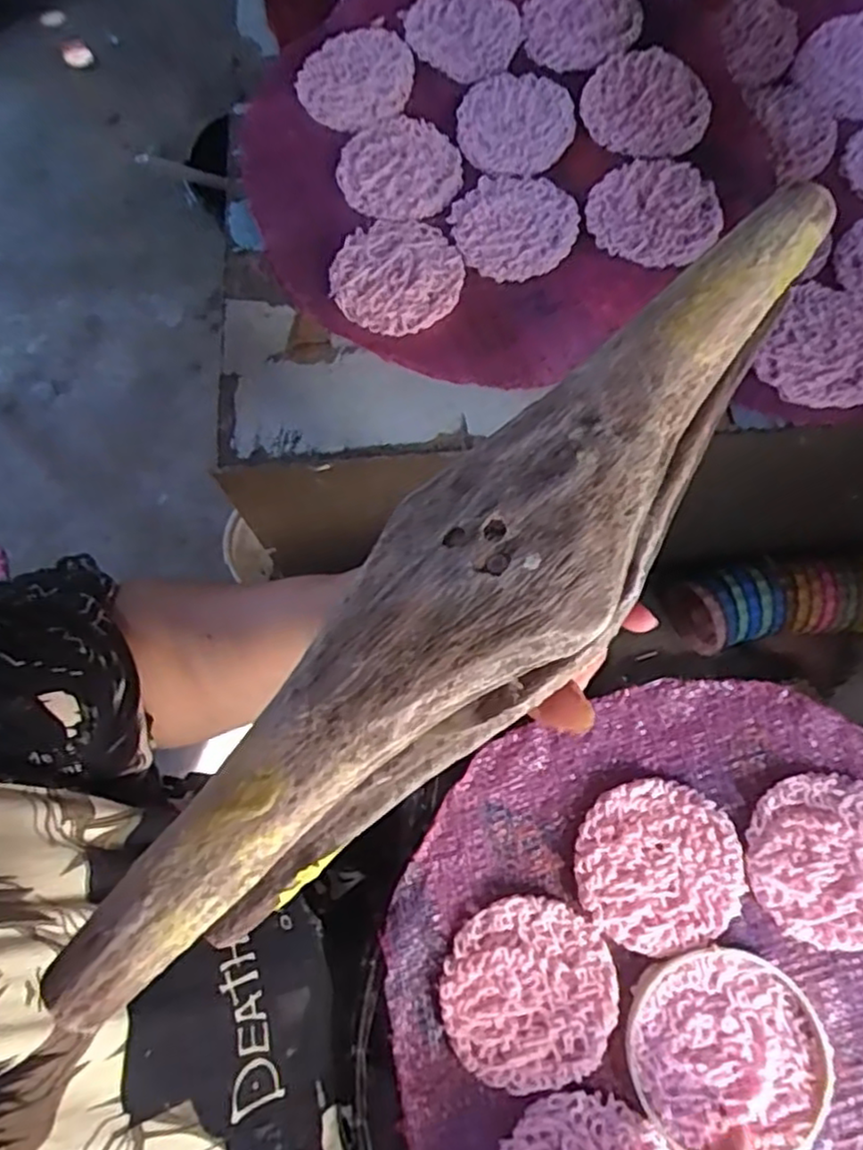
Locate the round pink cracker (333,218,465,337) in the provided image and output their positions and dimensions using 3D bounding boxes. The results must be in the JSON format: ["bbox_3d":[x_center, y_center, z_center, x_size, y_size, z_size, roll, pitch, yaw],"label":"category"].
[{"bbox_3d":[-0.020,-0.184,0.431,0.074,0.008,0.079,0,70,1],"label":"round pink cracker"}]

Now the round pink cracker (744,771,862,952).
[{"bbox_3d":[0.198,0.139,0.346,0.078,0.007,0.080,0,70,1],"label":"round pink cracker"}]

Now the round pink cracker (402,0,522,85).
[{"bbox_3d":[0.021,-0.378,0.492,0.080,0.010,0.074,0,70,1],"label":"round pink cracker"}]

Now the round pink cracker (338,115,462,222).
[{"bbox_3d":[-0.020,-0.265,0.463,0.075,0.009,0.079,0,70,1],"label":"round pink cracker"}]

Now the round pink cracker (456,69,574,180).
[{"bbox_3d":[0.056,-0.301,0.472,0.075,0.009,0.083,-8,70,-1],"label":"round pink cracker"}]

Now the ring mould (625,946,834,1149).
[{"bbox_3d":[0.135,0.220,0.323,0.090,0.016,0.087,0,75,0],"label":"ring mould"}]

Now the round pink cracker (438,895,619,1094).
[{"bbox_3d":[0.047,0.194,0.330,0.080,0.005,0.076,0,70,1],"label":"round pink cracker"}]

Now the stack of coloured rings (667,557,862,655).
[{"bbox_3d":[0.295,0.023,0.578,0.189,0.069,0.068,-8,70,-1],"label":"stack of coloured rings"}]

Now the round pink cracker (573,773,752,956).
[{"bbox_3d":[0.112,0.143,0.349,0.080,0.006,0.076,0,70,1],"label":"round pink cracker"}]

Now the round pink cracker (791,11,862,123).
[{"bbox_3d":[0.288,-0.342,0.475,0.075,0.011,0.075,-33,73,-10],"label":"round pink cracker"}]

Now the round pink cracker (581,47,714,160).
[{"bbox_3d":[0.140,-0.307,0.460,0.080,0.006,0.078,0,70,1],"label":"round pink cracker"}]

